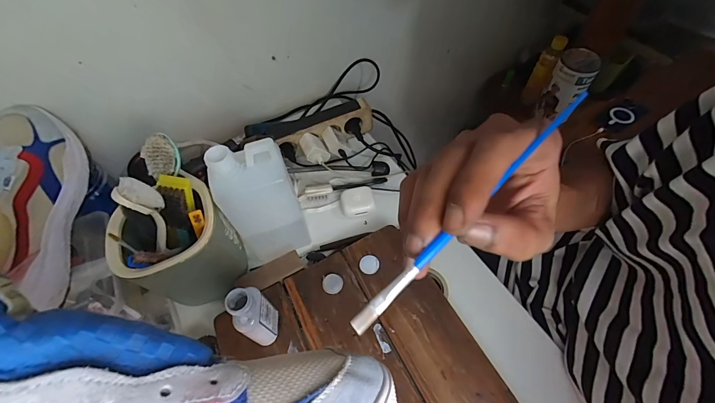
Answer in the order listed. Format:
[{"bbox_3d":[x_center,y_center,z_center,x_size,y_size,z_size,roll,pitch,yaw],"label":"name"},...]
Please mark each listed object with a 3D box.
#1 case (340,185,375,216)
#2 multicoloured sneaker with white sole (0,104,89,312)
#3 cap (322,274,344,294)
[{"bbox_3d":[-0.001,-0.001,0.540,0.055,0.023,0.047,-7,56,-1],"label":"case"},{"bbox_3d":[-0.404,-0.005,0.388,0.097,0.093,0.268,-11,57,-3],"label":"multicoloured sneaker with white sole"},{"bbox_3d":[-0.034,0.111,0.444,0.027,0.004,0.026,-2,57,3],"label":"cap"}]

